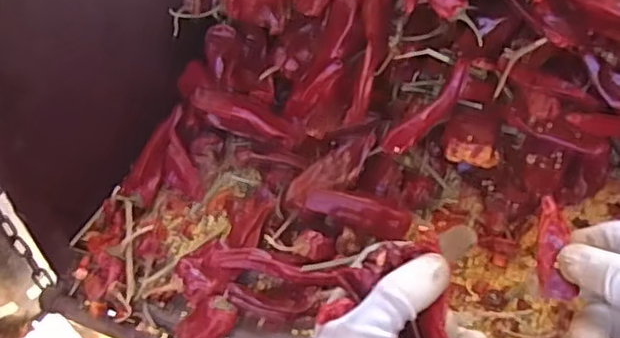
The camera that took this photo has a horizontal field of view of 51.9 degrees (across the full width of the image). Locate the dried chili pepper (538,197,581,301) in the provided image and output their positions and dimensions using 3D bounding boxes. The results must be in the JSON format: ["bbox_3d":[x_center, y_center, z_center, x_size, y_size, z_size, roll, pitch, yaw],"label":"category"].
[{"bbox_3d":[0.135,0.044,0.353,0.018,0.004,0.056,1,76,7],"label":"dried chili pepper"}]

